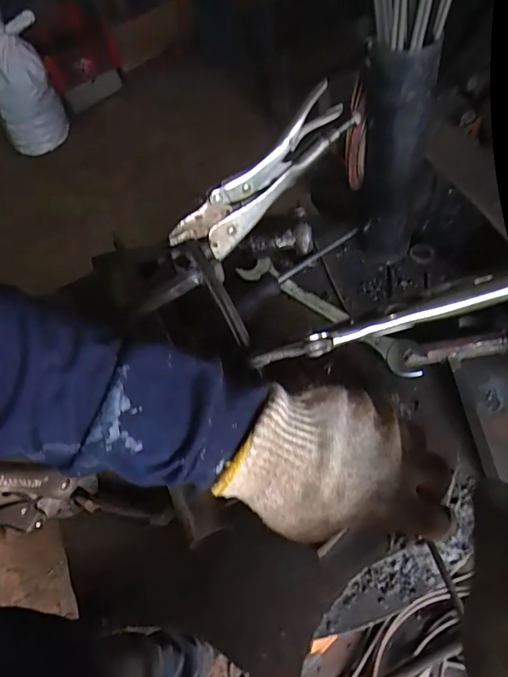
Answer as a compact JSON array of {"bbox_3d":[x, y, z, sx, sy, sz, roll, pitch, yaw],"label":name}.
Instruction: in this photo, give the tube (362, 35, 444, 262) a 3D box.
[{"bbox_3d":[0.123,-0.154,0.436,0.067,0.197,0.045,7,62,8],"label":"tube"}]

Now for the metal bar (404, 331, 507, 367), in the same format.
[{"bbox_3d":[0.179,0.010,0.430,0.089,0.015,0.019,-12,56,4],"label":"metal bar"}]

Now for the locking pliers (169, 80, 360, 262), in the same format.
[{"bbox_3d":[0.006,-0.128,0.379,0.166,0.054,0.016,-46,34,3],"label":"locking pliers"}]

